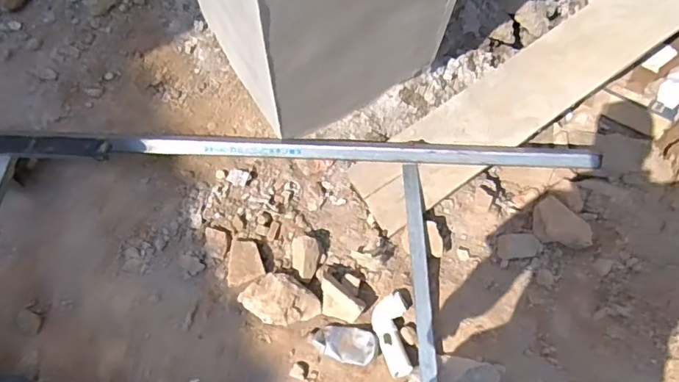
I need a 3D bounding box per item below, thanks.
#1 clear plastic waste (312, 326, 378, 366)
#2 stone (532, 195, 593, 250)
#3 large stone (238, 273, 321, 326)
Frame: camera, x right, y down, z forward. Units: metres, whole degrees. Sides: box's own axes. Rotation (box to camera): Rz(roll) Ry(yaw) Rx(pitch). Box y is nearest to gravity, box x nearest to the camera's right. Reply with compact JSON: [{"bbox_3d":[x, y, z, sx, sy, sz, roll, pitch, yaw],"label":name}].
[{"bbox_3d":[0.014,0.368,1.229,0.143,0.031,0.081,12,70,6],"label":"clear plastic waste"},{"bbox_3d":[0.583,0.093,1.334,0.159,0.070,0.112,43,74,12],"label":"stone"},{"bbox_3d":[-0.144,0.268,1.240,0.167,0.071,0.123,37,73,10],"label":"large stone"}]

